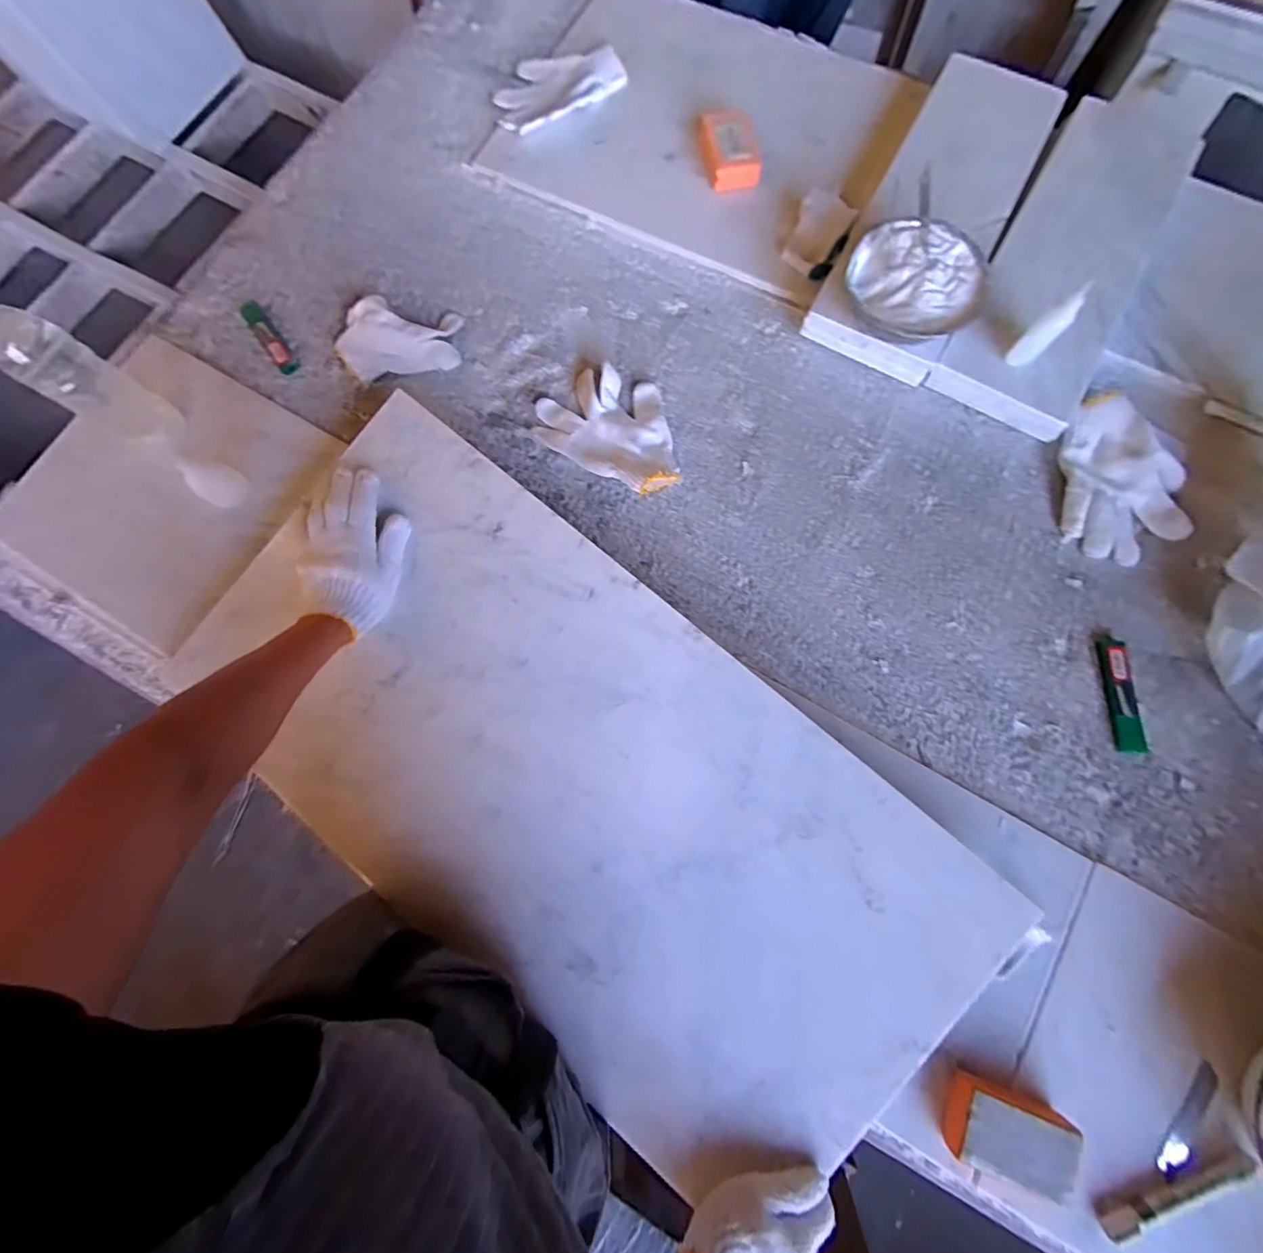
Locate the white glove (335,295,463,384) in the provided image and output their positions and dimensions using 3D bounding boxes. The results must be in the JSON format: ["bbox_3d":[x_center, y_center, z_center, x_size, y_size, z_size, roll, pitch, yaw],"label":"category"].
[{"bbox_3d":[-0.287,-0.355,0.651,0.149,0.043,0.092,-10,77,-1],"label":"white glove"}]

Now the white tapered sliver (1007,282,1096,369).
[{"bbox_3d":[0.430,-0.307,0.549,0.026,0.083,0.025,-44,78,-7],"label":"white tapered sliver"}]

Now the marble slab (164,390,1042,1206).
[{"bbox_3d":[-0.069,0.150,0.516,0.774,0.023,0.390,40,91,7],"label":"marble slab"}]

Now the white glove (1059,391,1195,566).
[{"bbox_3d":[0.550,-0.164,0.599,0.125,0.046,0.186,0,77,1],"label":"white glove"}]

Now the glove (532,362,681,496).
[{"bbox_3d":[-0.016,-0.237,0.624,0.180,0.030,0.132,38,81,11],"label":"glove"}]

